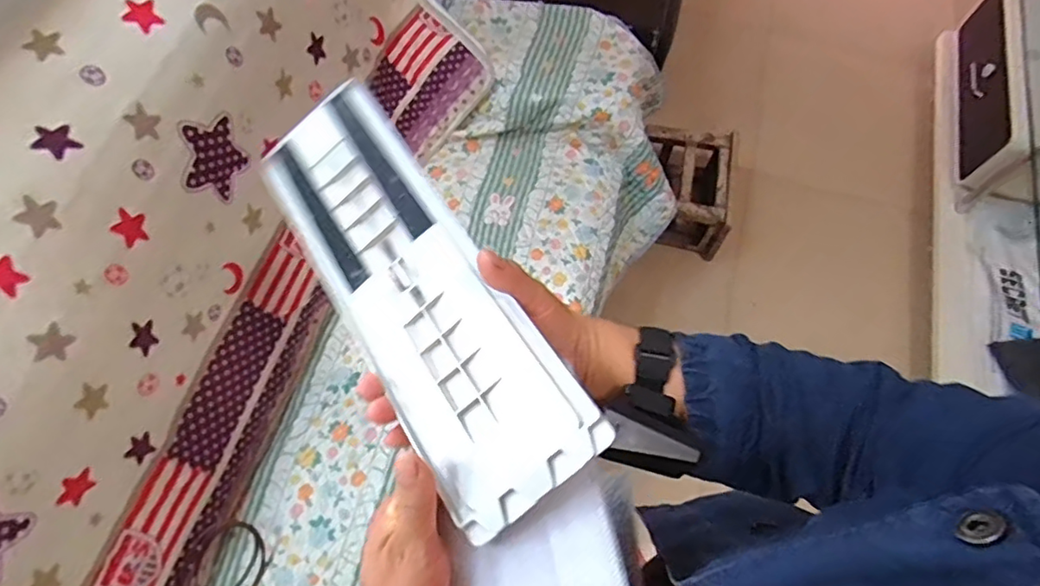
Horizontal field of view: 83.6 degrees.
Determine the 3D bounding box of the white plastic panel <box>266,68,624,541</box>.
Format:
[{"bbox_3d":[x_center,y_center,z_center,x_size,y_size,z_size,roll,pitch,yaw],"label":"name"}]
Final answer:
[{"bbox_3d":[-0.080,-0.012,0.395,0.104,0.007,0.338,-39,65,5],"label":"white plastic panel"}]

